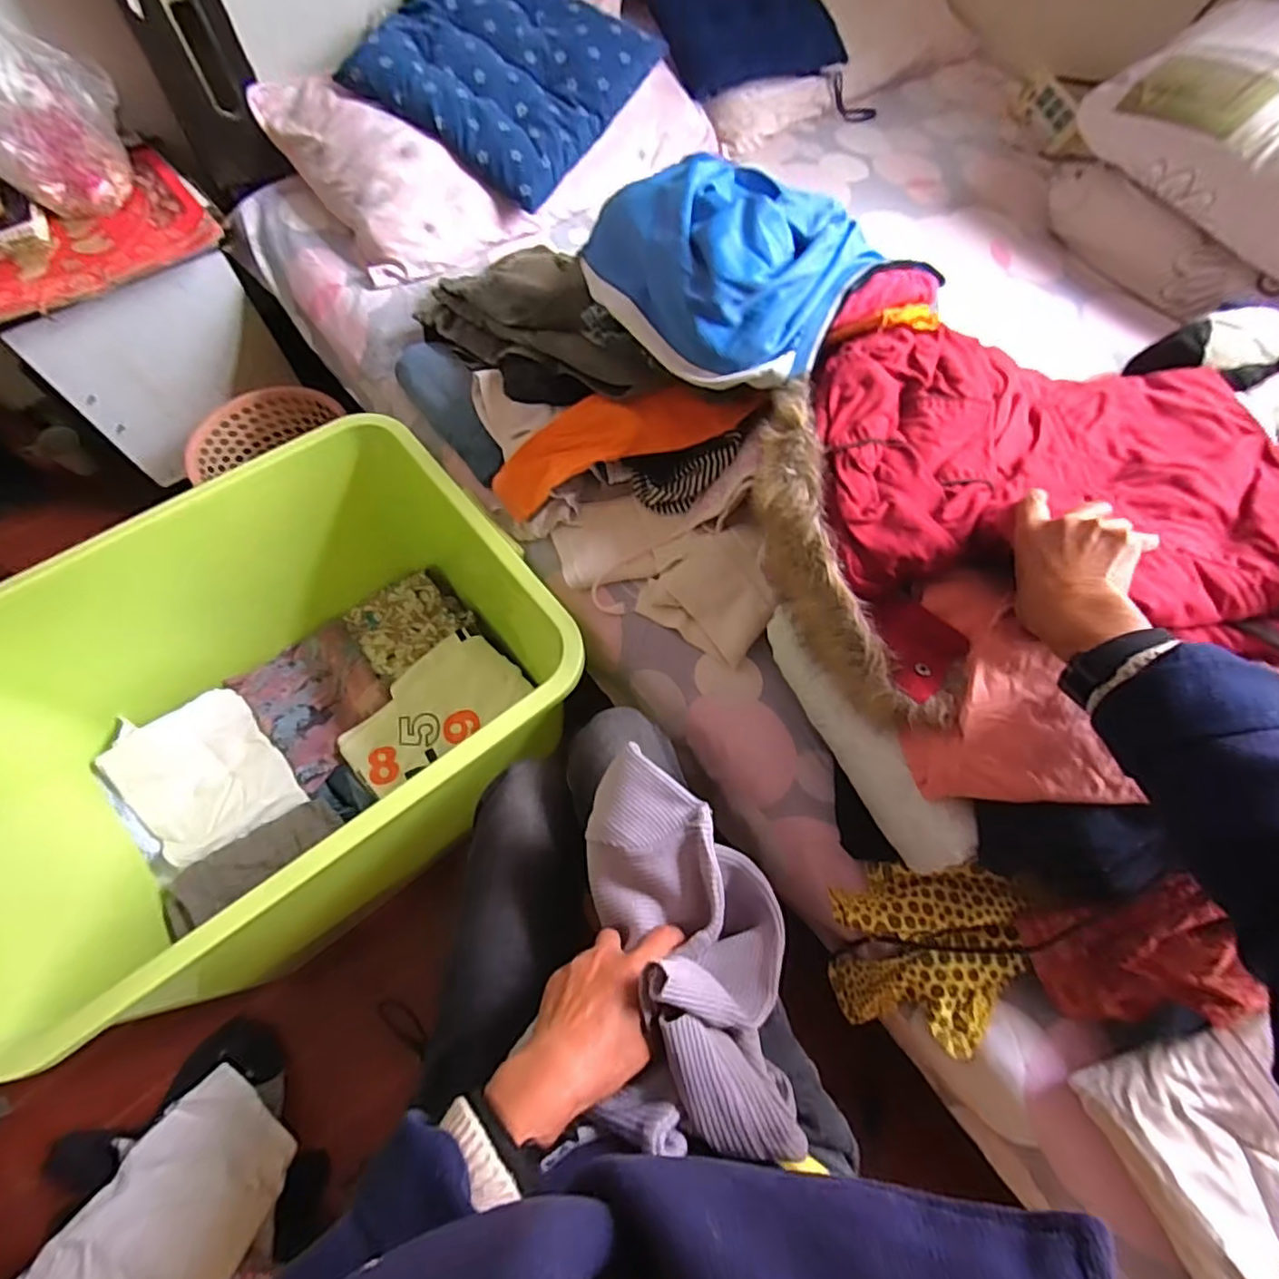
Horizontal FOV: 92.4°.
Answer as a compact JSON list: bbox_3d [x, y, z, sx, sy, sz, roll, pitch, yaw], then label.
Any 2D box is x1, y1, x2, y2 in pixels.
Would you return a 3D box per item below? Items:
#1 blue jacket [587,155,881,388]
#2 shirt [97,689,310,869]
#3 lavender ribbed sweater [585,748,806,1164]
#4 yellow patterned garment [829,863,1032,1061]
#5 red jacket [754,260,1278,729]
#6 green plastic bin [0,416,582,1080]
[{"bbox_3d":[0.079,-0.399,0.632,0.304,0.094,0.229,42,69,17],"label":"blue jacket"},{"bbox_3d":[-0.645,0.200,0.902,0.200,0.058,0.230,-34,69,-17],"label":"shirt"},{"bbox_3d":[0.031,0.211,0.441,0.136,0.099,0.255,-12,55,-8],"label":"lavender ribbed sweater"},{"bbox_3d":[0.257,0.293,0.567,0.150,0.113,0.147,3,63,0],"label":"yellow patterned garment"},{"bbox_3d":[0.340,-0.143,0.548,0.446,0.136,0.391,-4,63,-4],"label":"red jacket"},{"bbox_3d":[-0.471,0.101,0.814,0.697,0.372,0.539,-33,69,-17],"label":"green plastic bin"}]

